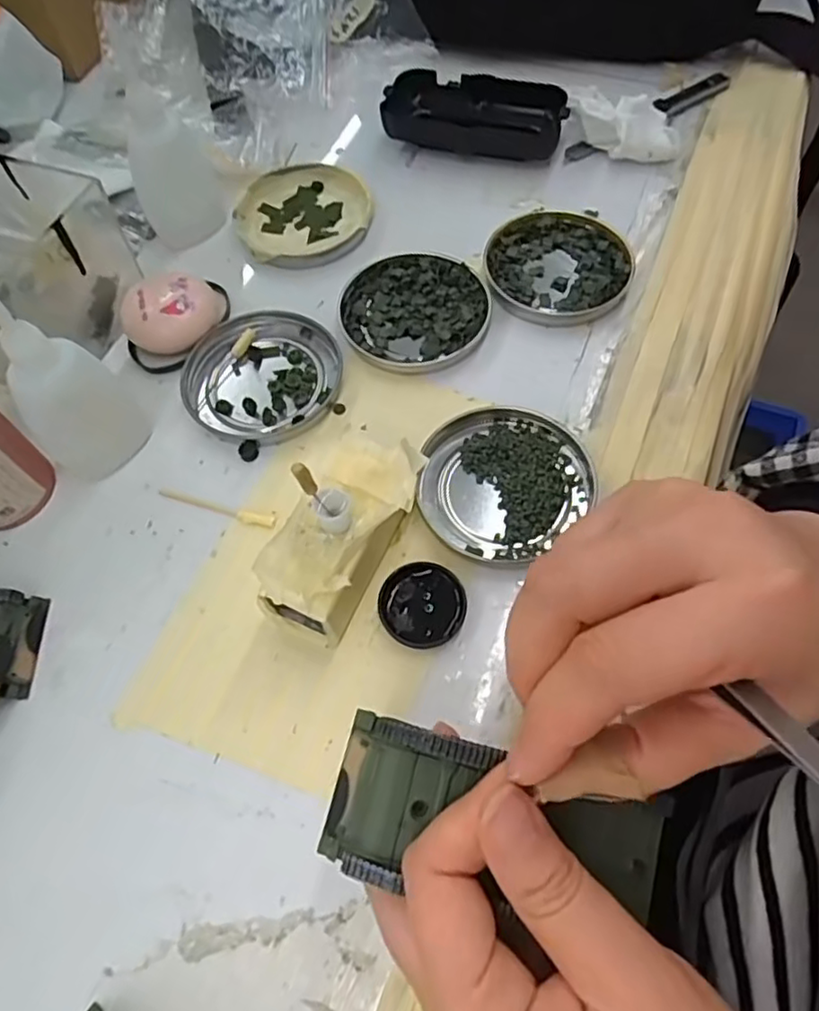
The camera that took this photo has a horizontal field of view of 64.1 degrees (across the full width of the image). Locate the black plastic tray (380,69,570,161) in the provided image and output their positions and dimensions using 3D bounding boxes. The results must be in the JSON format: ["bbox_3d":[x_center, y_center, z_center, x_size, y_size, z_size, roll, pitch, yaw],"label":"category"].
[{"bbox_3d":[0.040,-0.245,0.413,0.110,0.026,0.046,10,63,8],"label":"black plastic tray"}]

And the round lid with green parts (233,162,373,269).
[{"bbox_3d":[-0.062,-0.173,0.389,0.079,0.012,0.075,-1,62,2],"label":"round lid with green parts"}]

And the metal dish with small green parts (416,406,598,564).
[{"bbox_3d":[0.044,-0.011,0.297,0.077,0.007,0.074,-1,62,2],"label":"metal dish with small green parts"}]

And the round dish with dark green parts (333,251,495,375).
[{"bbox_3d":[0.002,-0.104,0.348,0.076,0.009,0.075,-1,62,2],"label":"round dish with dark green parts"}]

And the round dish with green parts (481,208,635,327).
[{"bbox_3d":[0.081,-0.134,0.359,0.077,0.008,0.083,-1,62,2],"label":"round dish with green parts"}]

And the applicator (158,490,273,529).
[{"bbox_3d":[-0.090,0.001,0.301,0.059,0.004,0.006,14,63,10],"label":"applicator"}]

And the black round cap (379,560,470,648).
[{"bbox_3d":[0.005,0.041,0.272,0.035,0.007,0.035,-1,62,2],"label":"black round cap"}]

